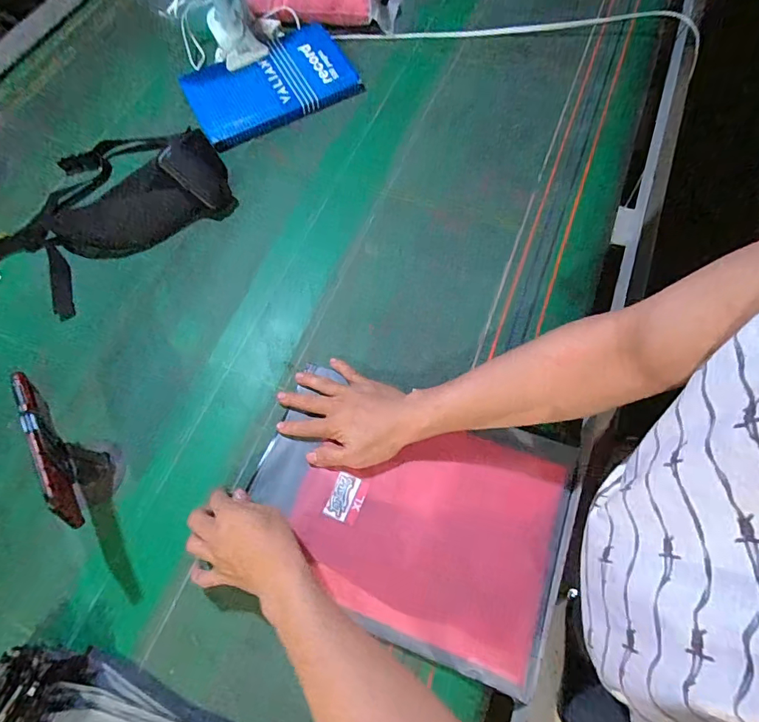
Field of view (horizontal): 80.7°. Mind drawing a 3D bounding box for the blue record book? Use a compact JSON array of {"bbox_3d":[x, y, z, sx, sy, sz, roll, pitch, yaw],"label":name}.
[{"bbox_3d":[-0.195,-0.501,0.798,0.284,0.019,0.200,-27,72,-6],"label":"blue record book"}]

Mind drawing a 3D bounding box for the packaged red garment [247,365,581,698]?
[{"bbox_3d":[0.025,0.160,0.499,0.335,0.026,0.244,18,67,12],"label":"packaged red garment"}]

